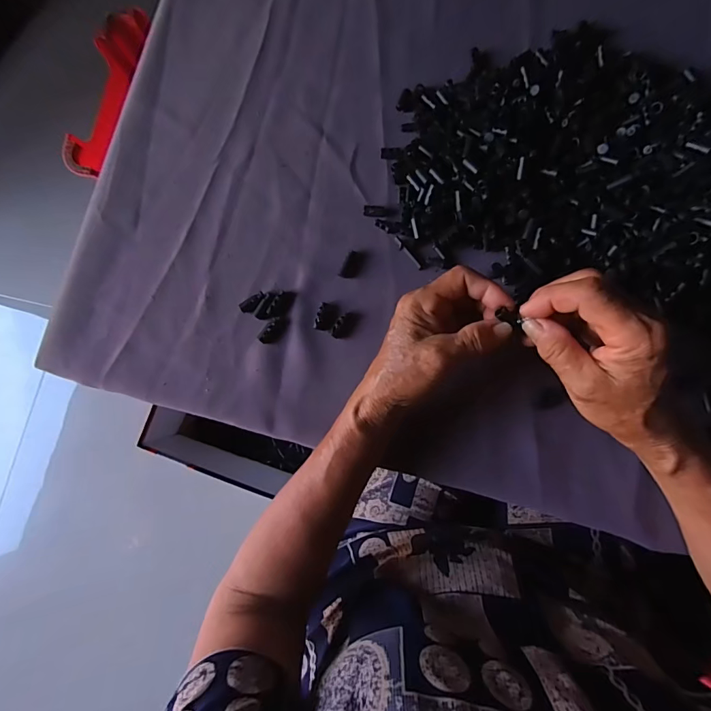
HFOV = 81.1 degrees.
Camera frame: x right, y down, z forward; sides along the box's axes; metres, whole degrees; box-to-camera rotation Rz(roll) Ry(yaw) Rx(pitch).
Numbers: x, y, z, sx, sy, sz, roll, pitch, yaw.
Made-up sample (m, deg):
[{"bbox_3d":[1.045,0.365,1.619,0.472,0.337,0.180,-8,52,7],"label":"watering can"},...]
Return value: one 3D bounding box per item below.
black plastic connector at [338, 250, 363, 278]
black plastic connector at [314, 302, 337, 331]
[{"bbox_3d":[-0.004,-0.080,0.366,0.013,0.005,0.025,27,86,8],"label":"black plastic connector"},{"bbox_3d":[-0.026,-0.034,0.362,0.015,0.004,0.024,17,84,7],"label":"black plastic connector"}]

